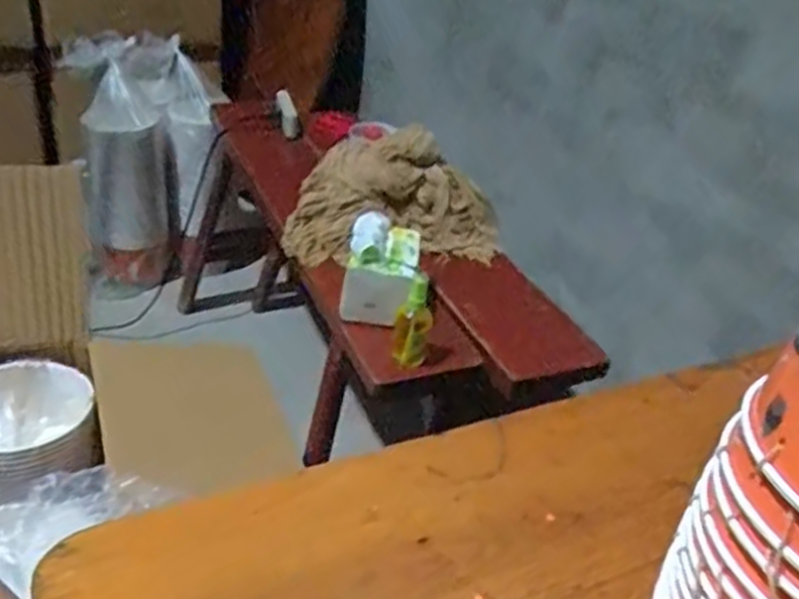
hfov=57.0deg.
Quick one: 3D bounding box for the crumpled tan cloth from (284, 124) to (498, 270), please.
[{"bbox_3d":[-0.015,-0.160,1.218,0.354,0.199,0.137,-1,34,-15],"label":"crumpled tan cloth"}]

